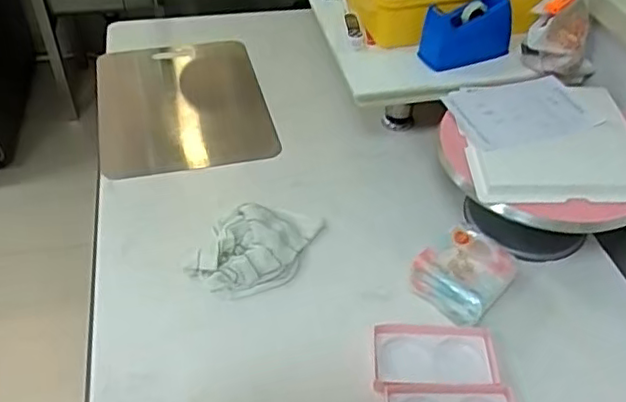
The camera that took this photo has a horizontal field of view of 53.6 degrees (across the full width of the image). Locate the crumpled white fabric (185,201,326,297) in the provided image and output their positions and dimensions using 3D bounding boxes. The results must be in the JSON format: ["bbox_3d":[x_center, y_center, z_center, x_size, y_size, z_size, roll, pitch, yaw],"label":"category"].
[{"bbox_3d":[-0.073,0.060,0.872,0.126,0.037,0.188,23,48,21],"label":"crumpled white fabric"}]

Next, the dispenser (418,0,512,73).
[{"bbox_3d":[0.242,-0.265,0.967,0.135,0.088,0.061,-17,47,-18],"label":"dispenser"}]

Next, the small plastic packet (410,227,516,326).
[{"bbox_3d":[0.196,0.098,0.819,0.106,0.055,0.125,33,53,28],"label":"small plastic packet"}]

